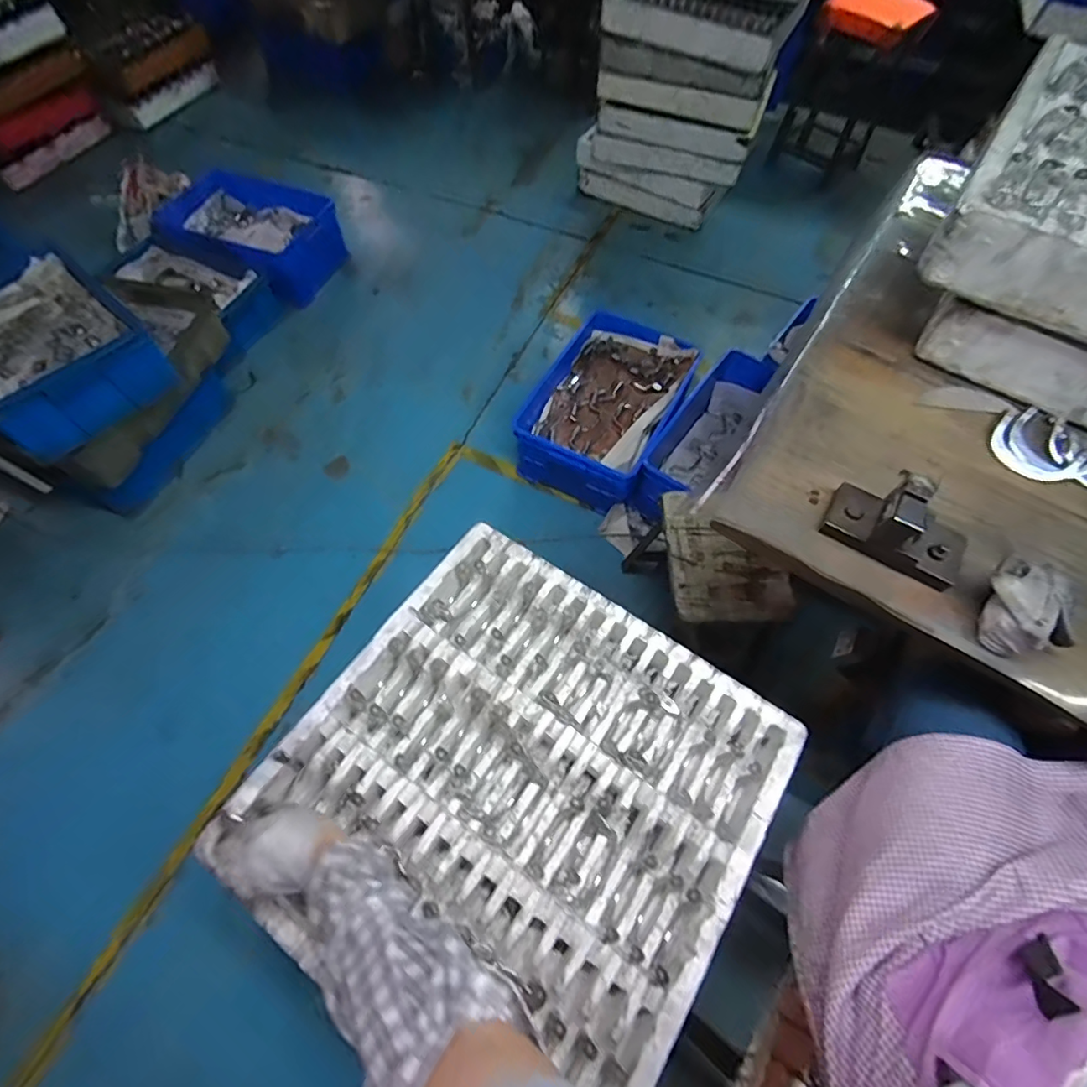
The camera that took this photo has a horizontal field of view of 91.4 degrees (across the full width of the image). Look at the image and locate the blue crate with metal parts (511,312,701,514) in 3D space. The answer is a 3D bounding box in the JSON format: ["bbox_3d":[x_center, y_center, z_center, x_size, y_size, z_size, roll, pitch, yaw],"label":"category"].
[{"bbox_3d":[0.172,-0.395,1.548,0.391,0.184,0.541,26,65,13],"label":"blue crate with metal parts"}]

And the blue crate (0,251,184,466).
[{"bbox_3d":[-1.165,-0.478,1.247,0.490,0.143,0.374,40,69,18],"label":"blue crate"}]

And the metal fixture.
[{"bbox_3d":[0.368,-0.024,0.535,0.134,0.068,0.073,27,65,13],"label":"metal fixture"}]

